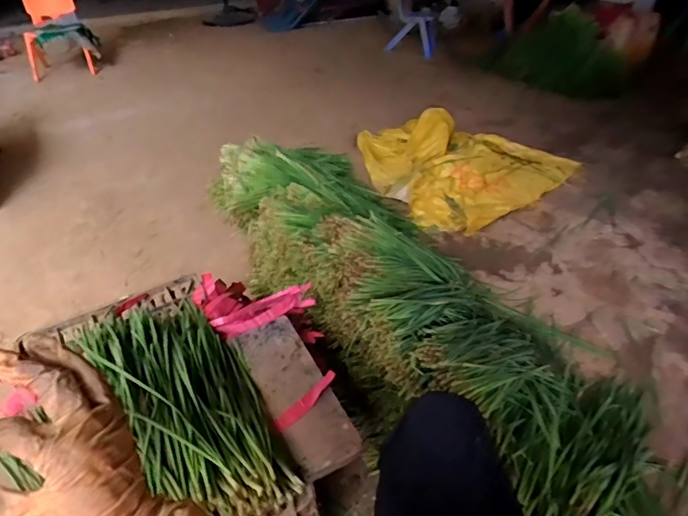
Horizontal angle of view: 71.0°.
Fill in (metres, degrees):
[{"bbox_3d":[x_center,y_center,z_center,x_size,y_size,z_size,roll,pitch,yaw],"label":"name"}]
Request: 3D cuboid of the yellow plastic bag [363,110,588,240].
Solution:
[{"bbox_3d":[0.374,-0.393,1.850,0.667,0.189,0.765,-29,44,-32],"label":"yellow plastic bag"}]

